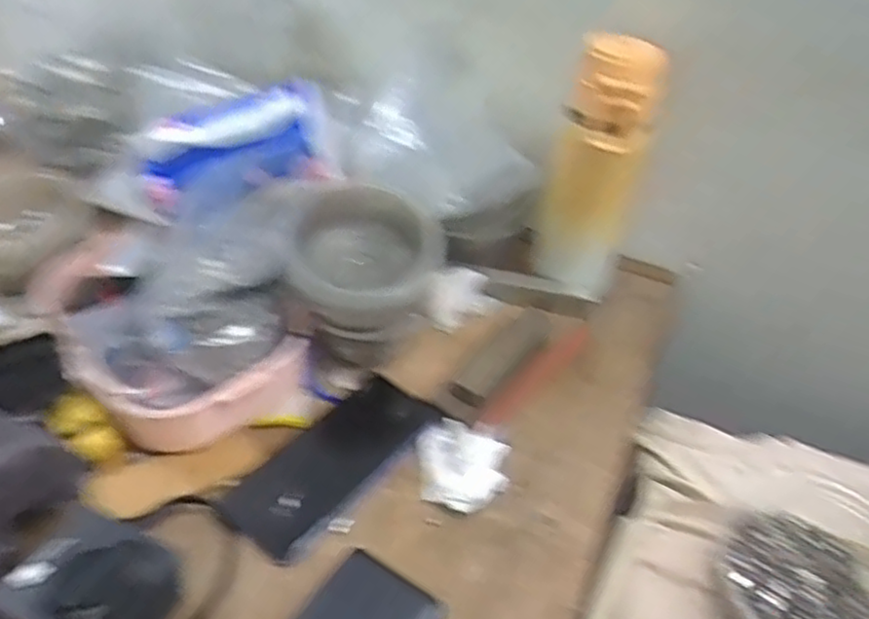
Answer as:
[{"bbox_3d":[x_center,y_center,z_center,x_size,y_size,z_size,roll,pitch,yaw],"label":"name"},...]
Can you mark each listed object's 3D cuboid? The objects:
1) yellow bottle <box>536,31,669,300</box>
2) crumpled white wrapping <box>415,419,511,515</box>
[{"bbox_3d":[0.137,-0.120,0.613,0.078,0.218,0.088,14,45,10],"label":"yellow bottle"},{"bbox_3d":[0.021,0.114,0.523,0.066,0.014,0.075,6,44,2],"label":"crumpled white wrapping"}]

